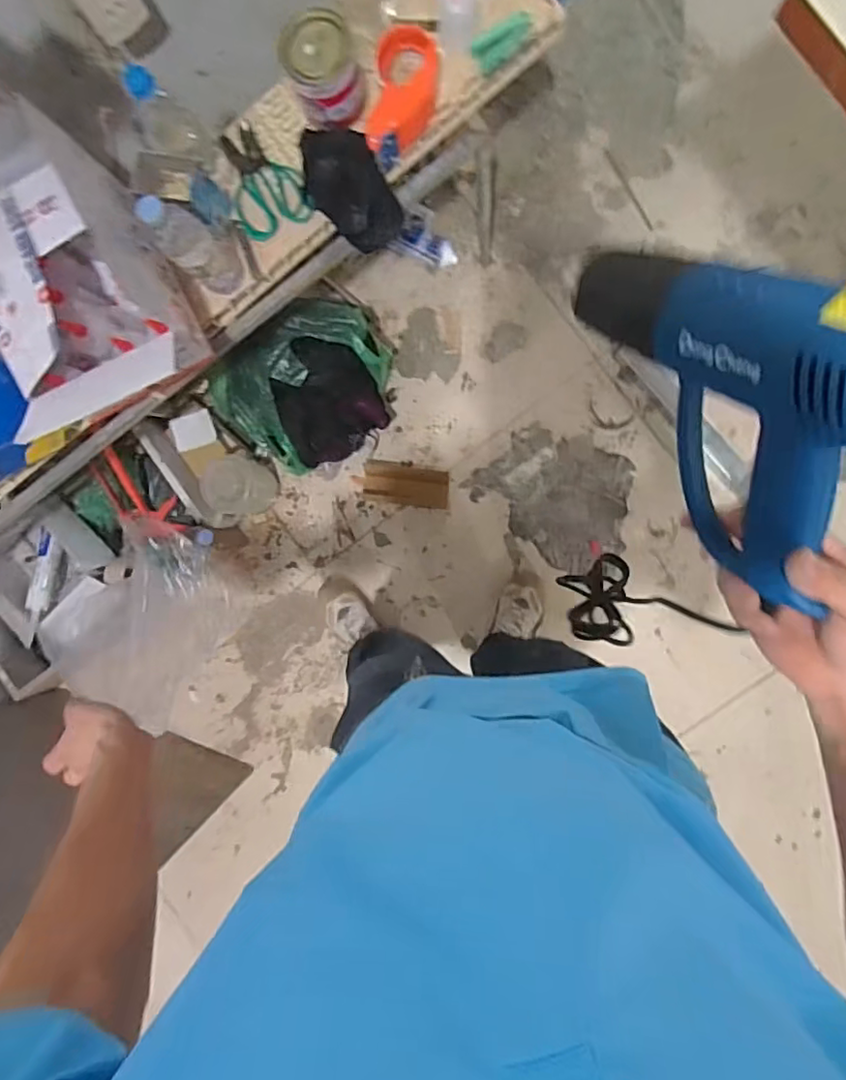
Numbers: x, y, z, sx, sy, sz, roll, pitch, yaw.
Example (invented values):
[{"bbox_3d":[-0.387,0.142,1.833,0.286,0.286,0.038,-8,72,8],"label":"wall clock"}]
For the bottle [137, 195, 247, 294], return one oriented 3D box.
[{"bbox_3d":[-0.309,-0.401,0.829,0.065,0.207,0.060,0,91,6],"label":"bottle"}]

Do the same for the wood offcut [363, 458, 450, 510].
[{"bbox_3d":[-0.038,-0.129,1.417,0.198,0.016,0.093,7,92,6],"label":"wood offcut"}]

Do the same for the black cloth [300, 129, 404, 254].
[{"bbox_3d":[-0.100,-0.503,0.886,0.100,0.190,0.033,-38,56,8],"label":"black cloth"}]

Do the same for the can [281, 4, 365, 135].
[{"bbox_3d":[-0.134,-0.637,0.837,0.093,0.117,0.088,0,91,6],"label":"can"}]

